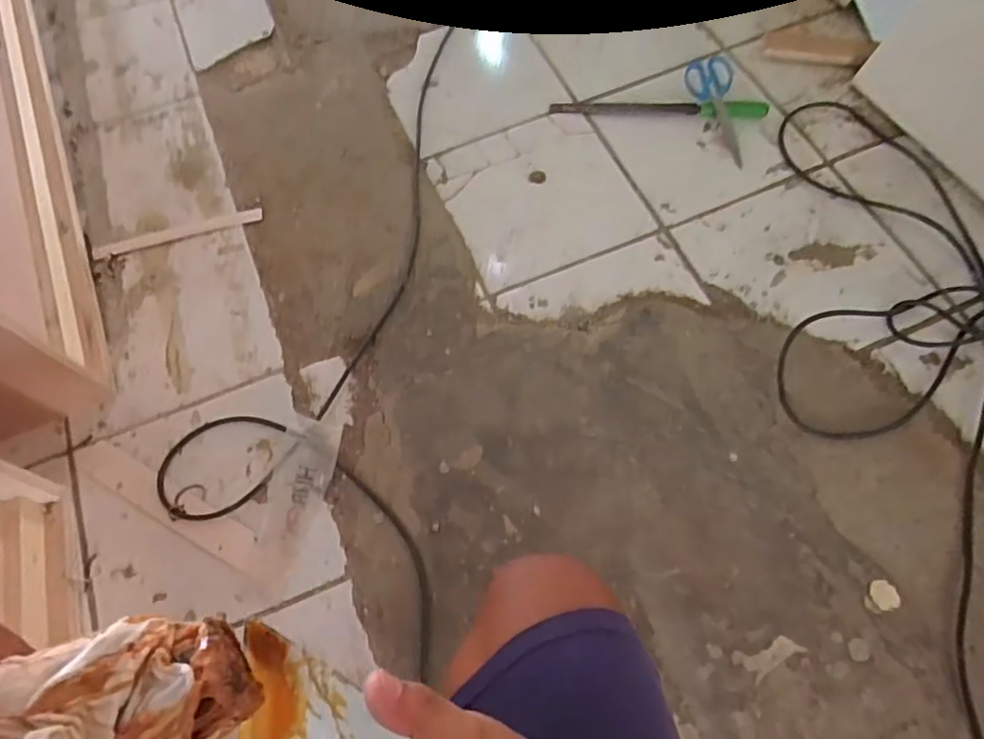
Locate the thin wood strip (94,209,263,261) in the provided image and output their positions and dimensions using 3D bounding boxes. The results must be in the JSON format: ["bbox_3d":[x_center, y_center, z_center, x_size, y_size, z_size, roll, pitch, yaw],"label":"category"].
[{"bbox_3d":[-0.498,-0.218,0.995,0.258,0.006,0.026,-17,64,-7],"label":"thin wood strip"}]

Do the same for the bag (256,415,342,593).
[{"bbox_3d":[-0.251,0.161,0.787,0.074,0.024,0.211,10,63,6],"label":"bag"}]

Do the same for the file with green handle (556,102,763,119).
[{"bbox_3d":[0.294,-0.463,1.098,0.370,0.022,0.035,6,63,4],"label":"file with green handle"}]

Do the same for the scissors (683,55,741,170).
[{"bbox_3d":[0.394,-0.444,1.076,0.083,0.018,0.211,-12,79,-5],"label":"scissors"}]

